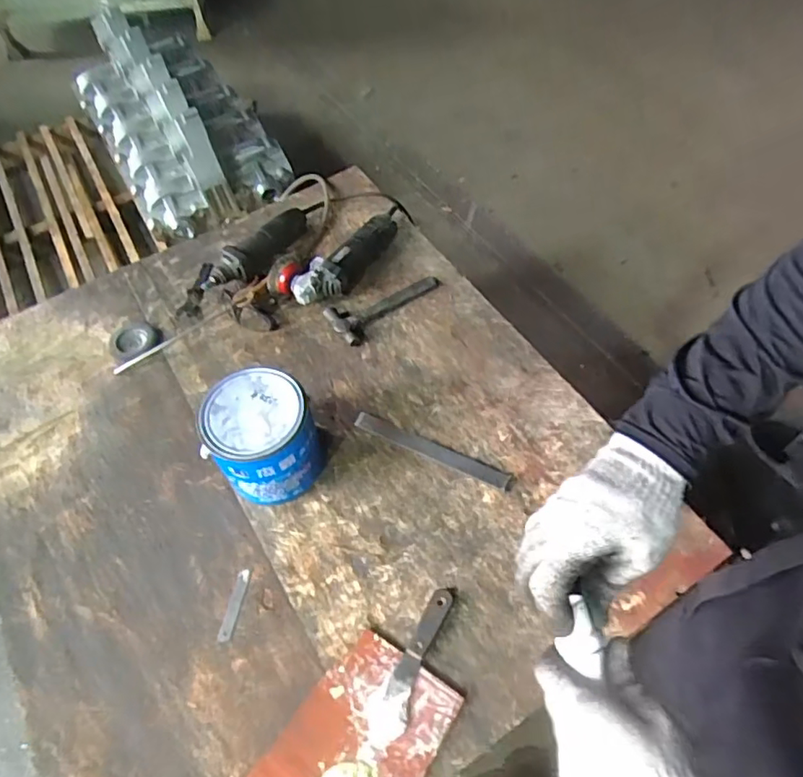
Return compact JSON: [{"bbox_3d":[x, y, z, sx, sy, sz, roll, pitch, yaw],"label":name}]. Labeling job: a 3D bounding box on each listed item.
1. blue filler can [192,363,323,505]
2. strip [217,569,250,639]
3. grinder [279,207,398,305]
[{"bbox_3d":[-0.207,0.079,0.866,0.149,0.169,0.146,-1,57,2],"label":"blue filler can"},{"bbox_3d":[-0.239,0.309,0.813,0.019,0.004,0.098,7,58,7],"label":"strip"},{"bbox_3d":[-0.105,-0.260,1.134,0.307,0.068,0.109,-36,61,-19],"label":"grinder"}]

